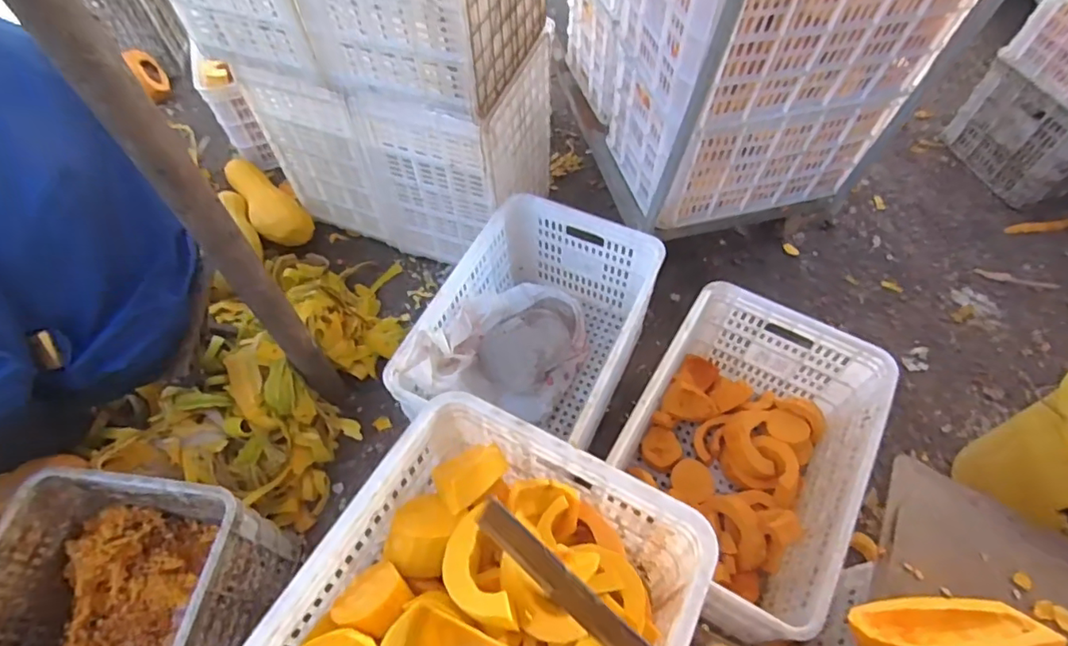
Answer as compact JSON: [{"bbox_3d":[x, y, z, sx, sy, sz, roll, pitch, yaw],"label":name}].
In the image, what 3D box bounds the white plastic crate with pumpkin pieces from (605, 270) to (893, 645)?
[{"bbox_3d":[0.359,0.260,1.049,0.355,0.316,0.534,28,61,17],"label":"white plastic crate with pumpkin pieces"}]

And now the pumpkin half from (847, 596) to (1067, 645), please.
[{"bbox_3d":[0.517,0.389,0.696,0.232,0.088,0.097,-6,58,-4],"label":"pumpkin half"}]

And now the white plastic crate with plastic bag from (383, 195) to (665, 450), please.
[{"bbox_3d":[0.000,0.038,1.185,0.380,0.275,0.524,20,59,12],"label":"white plastic crate with plastic bag"}]

